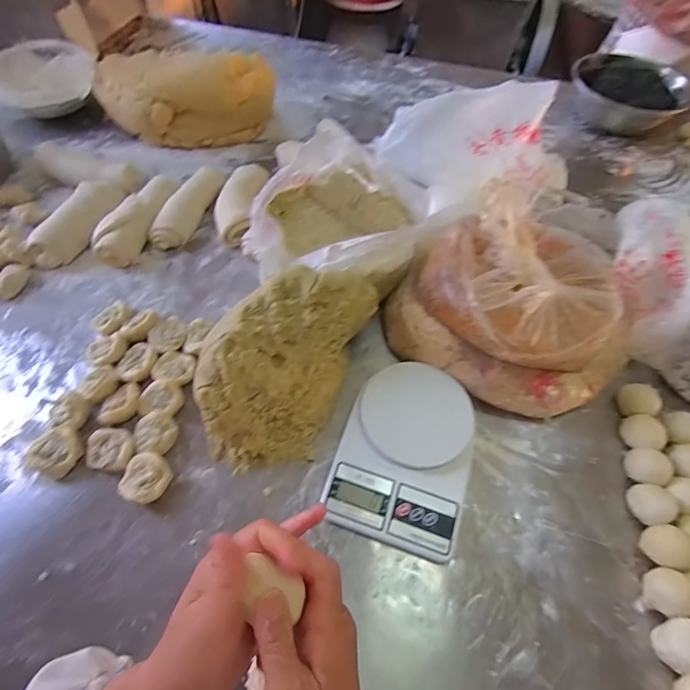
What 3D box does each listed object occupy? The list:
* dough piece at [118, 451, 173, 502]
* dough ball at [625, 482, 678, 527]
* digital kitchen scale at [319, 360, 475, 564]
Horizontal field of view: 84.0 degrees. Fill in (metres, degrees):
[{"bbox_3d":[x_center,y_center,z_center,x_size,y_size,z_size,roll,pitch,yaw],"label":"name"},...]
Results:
[{"bbox_3d":[-0.226,0.153,0.439,0.049,0.027,0.051,2,58,-3],"label":"dough piece"},{"bbox_3d":[0.348,0.183,0.440,0.036,0.040,0.043,-4,58,-5],"label":"dough ball"},{"bbox_3d":[0.073,0.125,0.462,0.150,0.037,0.209,18,59,7],"label":"digital kitchen scale"}]

